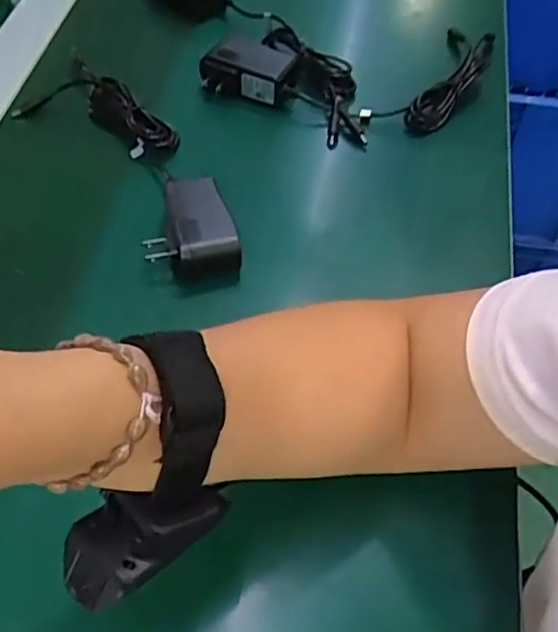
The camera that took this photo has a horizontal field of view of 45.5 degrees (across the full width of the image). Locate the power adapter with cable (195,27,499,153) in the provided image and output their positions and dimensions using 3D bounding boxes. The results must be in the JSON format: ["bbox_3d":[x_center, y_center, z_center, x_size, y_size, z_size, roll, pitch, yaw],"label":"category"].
[{"bbox_3d":[0.061,-0.207,0.557,0.191,0.034,0.161,27,59,17],"label":"power adapter with cable"}]

